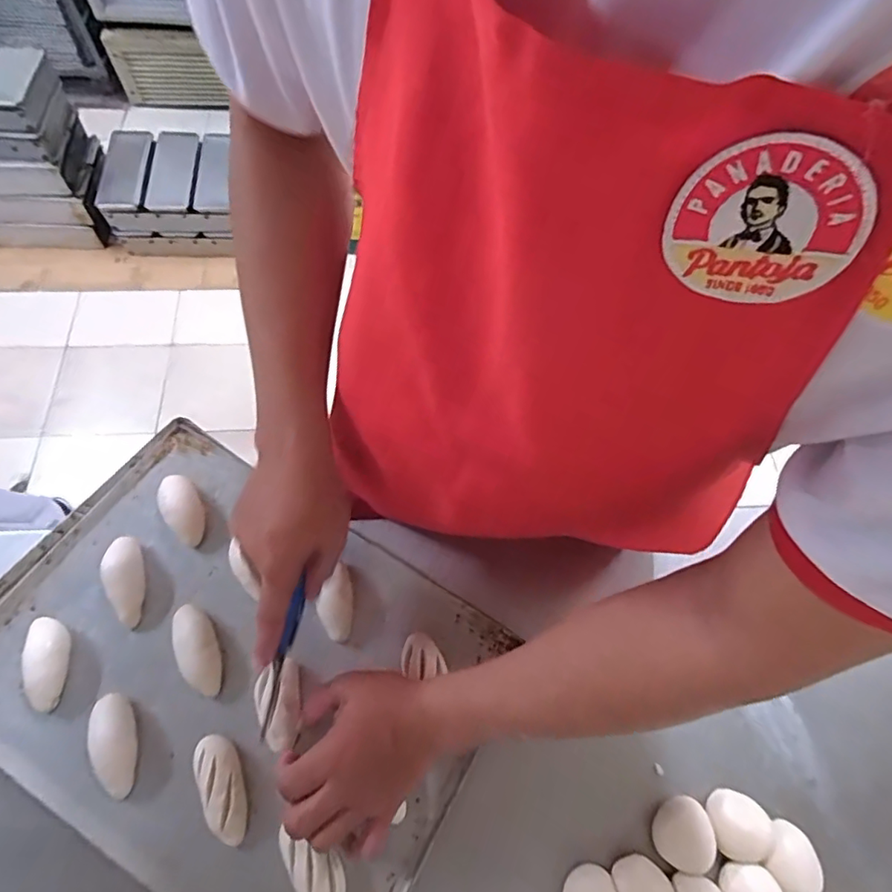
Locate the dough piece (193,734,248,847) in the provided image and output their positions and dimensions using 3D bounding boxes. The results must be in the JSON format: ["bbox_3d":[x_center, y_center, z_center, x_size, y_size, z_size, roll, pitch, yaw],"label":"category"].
[{"bbox_3d":[-0.189,0.288,0.461,0.033,0.021,0.085,-20,67,-13],"label":"dough piece"}]

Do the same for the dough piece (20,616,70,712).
[{"bbox_3d":[-0.359,0.192,0.490,0.027,0.023,0.080,-15,66,-10],"label":"dough piece"}]

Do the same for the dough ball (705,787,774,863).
[{"bbox_3d":[0.262,0.340,0.493,0.052,0.026,0.052,1,64,-3],"label":"dough ball"}]

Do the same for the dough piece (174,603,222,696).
[{"bbox_3d":[-0.230,0.188,0.510,0.035,0.021,0.083,-19,67,-12],"label":"dough piece"}]

